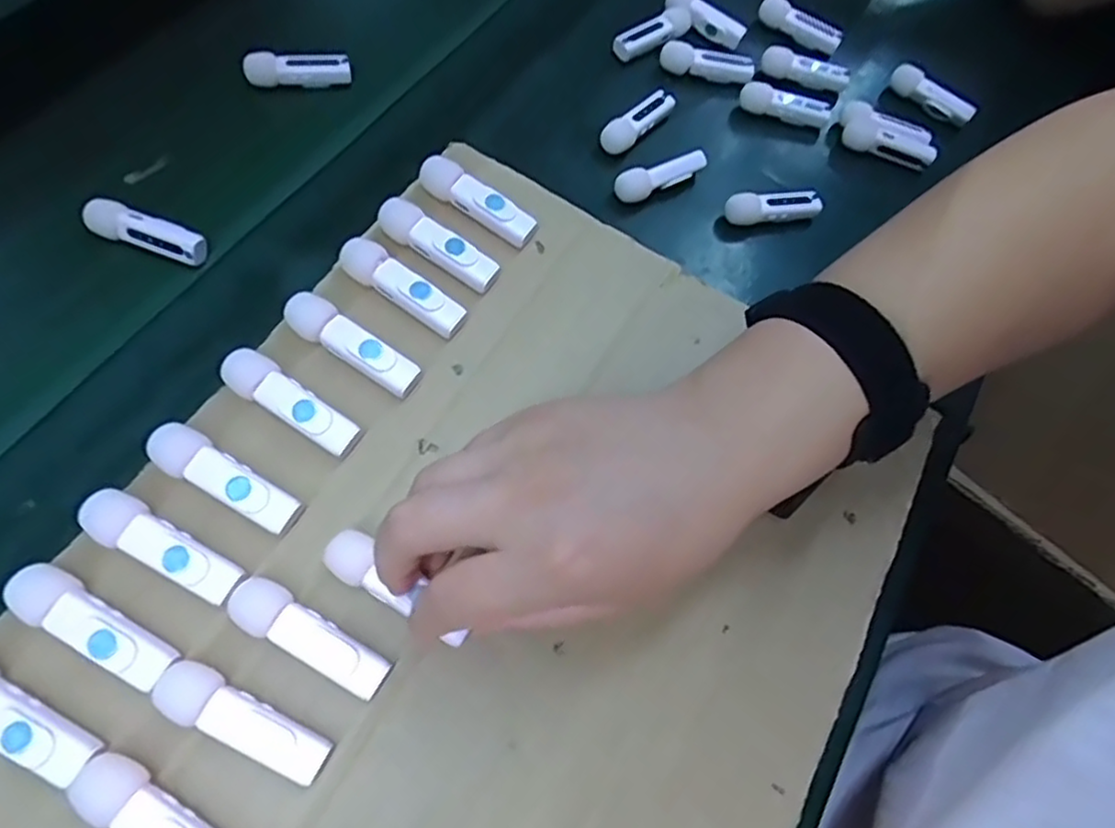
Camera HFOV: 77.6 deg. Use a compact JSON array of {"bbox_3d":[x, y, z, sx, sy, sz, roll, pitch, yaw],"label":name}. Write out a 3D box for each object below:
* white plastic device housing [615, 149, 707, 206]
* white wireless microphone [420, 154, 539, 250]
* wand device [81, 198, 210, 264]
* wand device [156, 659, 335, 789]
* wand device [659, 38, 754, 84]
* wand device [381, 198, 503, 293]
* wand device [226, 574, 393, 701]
[{"bbox_3d":[0.066,-0.151,0.441,0.064,0.022,0.017,-24,69,-17],"label":"white plastic device housing"},{"bbox_3d":[-0.040,-0.109,0.353,0.064,0.013,0.016,34,65,1],"label":"white wireless microphone"},{"bbox_3d":[-0.223,-0.099,0.379,0.062,0.020,0.018,16,64,1],"label":"wand device"},{"bbox_3d":[-0.112,0.110,0.249,0.063,0.018,0.019,25,64,6],"label":"wand device"},{"bbox_3d":[0.106,-0.249,0.486,0.064,0.022,0.019,7,64,-3],"label":"wand device"},{"bbox_3d":[-0.058,-0.083,0.338,0.063,0.011,0.017,34,64,0],"label":"wand device"},{"bbox_3d":[-0.093,0.085,0.262,0.063,0.018,0.019,30,65,8],"label":"wand device"}]

